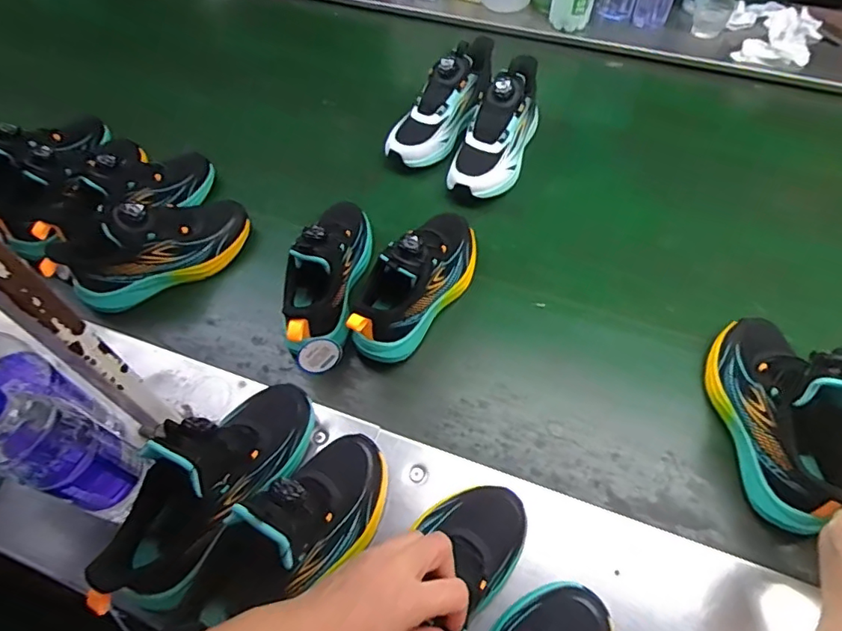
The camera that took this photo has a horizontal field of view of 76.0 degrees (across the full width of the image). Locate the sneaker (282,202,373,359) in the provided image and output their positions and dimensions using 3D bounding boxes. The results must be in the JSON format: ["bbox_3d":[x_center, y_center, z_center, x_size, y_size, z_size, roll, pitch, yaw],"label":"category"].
[{"bbox_3d":[-0.110,-0.054,0.635,0.081,0.111,0.219,2,57,3],"label":"sneaker"}]

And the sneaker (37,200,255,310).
[{"bbox_3d":[-0.333,-0.093,0.678,0.225,0.115,0.089,-34,63,-19],"label":"sneaker"}]

